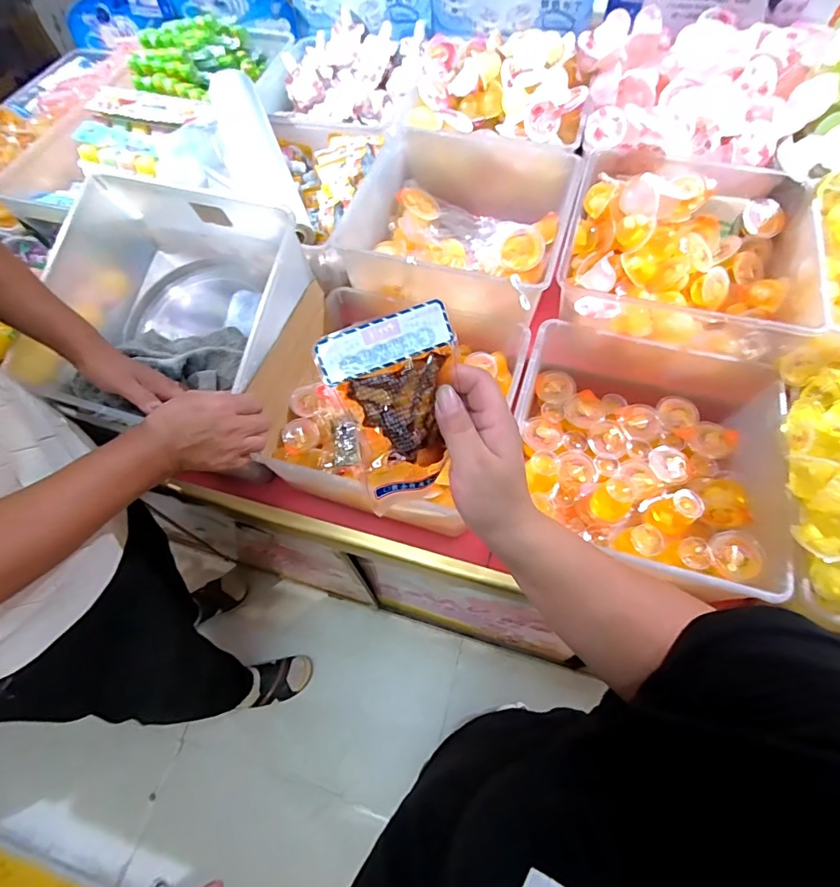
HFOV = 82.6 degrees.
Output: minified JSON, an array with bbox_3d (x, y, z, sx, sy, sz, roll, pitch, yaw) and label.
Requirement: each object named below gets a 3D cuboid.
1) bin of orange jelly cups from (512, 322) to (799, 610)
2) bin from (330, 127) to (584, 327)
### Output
[{"bbox_3d":[0.269,0.012,0.599,0.296,0.112,0.315,13,63,10],"label":"bin of orange jelly cups"},{"bbox_3d":[0.061,-0.323,0.733,0.305,0.126,0.319,15,63,10],"label":"bin"}]

